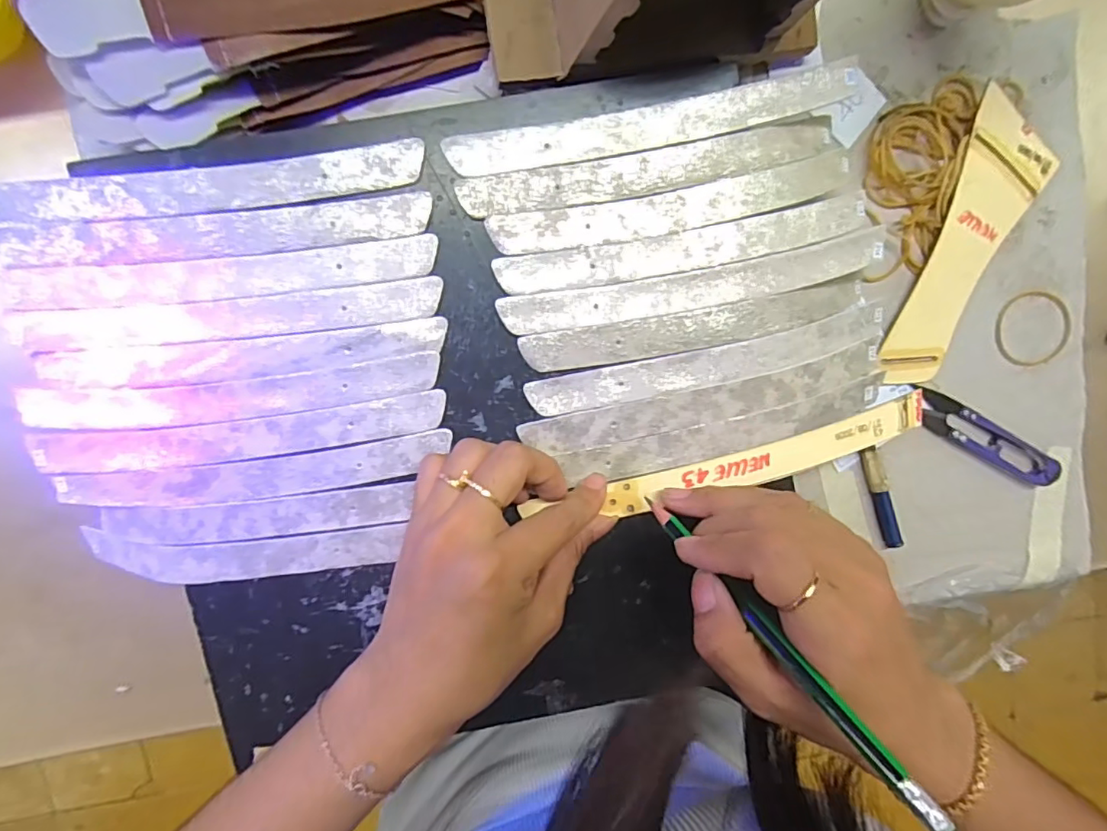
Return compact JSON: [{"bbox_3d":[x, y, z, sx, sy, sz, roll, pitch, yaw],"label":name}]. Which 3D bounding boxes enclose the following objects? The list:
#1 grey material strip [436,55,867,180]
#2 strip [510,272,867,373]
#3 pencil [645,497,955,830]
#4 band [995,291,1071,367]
[{"bbox_3d":[0.048,-0.133,0.251,0.190,0.004,0.022,-12,98,-2],"label":"grey material strip"},{"bbox_3d":[0.077,-0.046,0.278,0.183,0.029,0.021,-11,98,-2],"label":"strip"},{"bbox_3d":[0.082,0.080,0.212,0.011,0.143,0.006,-42,140,3],"label":"pencil"},{"bbox_3d":[0.282,-0.051,0.324,0.045,0.004,0.044,0,97,-3],"label":"band"}]

